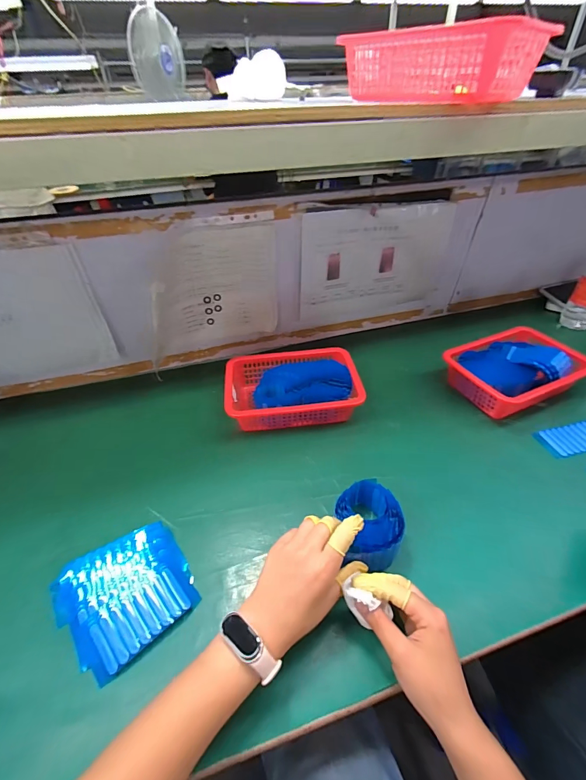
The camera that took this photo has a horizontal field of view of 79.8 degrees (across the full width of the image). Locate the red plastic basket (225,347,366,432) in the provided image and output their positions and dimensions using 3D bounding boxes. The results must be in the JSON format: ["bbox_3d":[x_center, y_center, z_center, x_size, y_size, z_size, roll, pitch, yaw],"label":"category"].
[{"bbox_3d":[-0.002,-0.002,0.624,0.224,0.067,0.167,-6,41,-3],"label":"red plastic basket"}]

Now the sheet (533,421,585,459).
[{"bbox_3d":[0.449,0.077,0.561,0.106,0.010,0.056,-12,41,-10],"label":"sheet"}]

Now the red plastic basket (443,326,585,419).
[{"bbox_3d":[0.400,-0.031,0.641,0.215,0.072,0.165,-22,44,-21],"label":"red plastic basket"}]

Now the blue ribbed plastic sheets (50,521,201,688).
[{"bbox_3d":[-0.189,0.225,0.399,0.130,0.024,0.134,-32,48,-29],"label":"blue ribbed plastic sheets"}]

